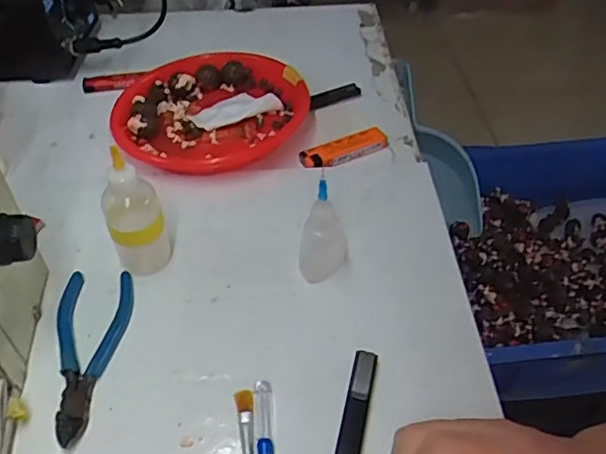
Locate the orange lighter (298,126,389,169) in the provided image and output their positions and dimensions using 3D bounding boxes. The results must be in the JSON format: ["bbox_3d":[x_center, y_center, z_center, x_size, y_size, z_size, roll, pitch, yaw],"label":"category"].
[{"bbox_3d":[0.039,-0.071,0.540,0.081,0.013,0.024,-13,48,-12],"label":"orange lighter"}]

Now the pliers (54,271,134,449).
[{"bbox_3d":[-0.143,0.081,0.398,0.050,0.008,0.127,-4,46,-4],"label":"pliers"}]

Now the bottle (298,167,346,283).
[{"bbox_3d":[0.015,0.001,0.421,0.023,0.088,0.033,21,50,19],"label":"bottle"}]

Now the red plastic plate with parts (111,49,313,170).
[{"bbox_3d":[-0.091,-0.107,0.553,0.163,0.034,0.151,0,46,0],"label":"red plastic plate with parts"}]

